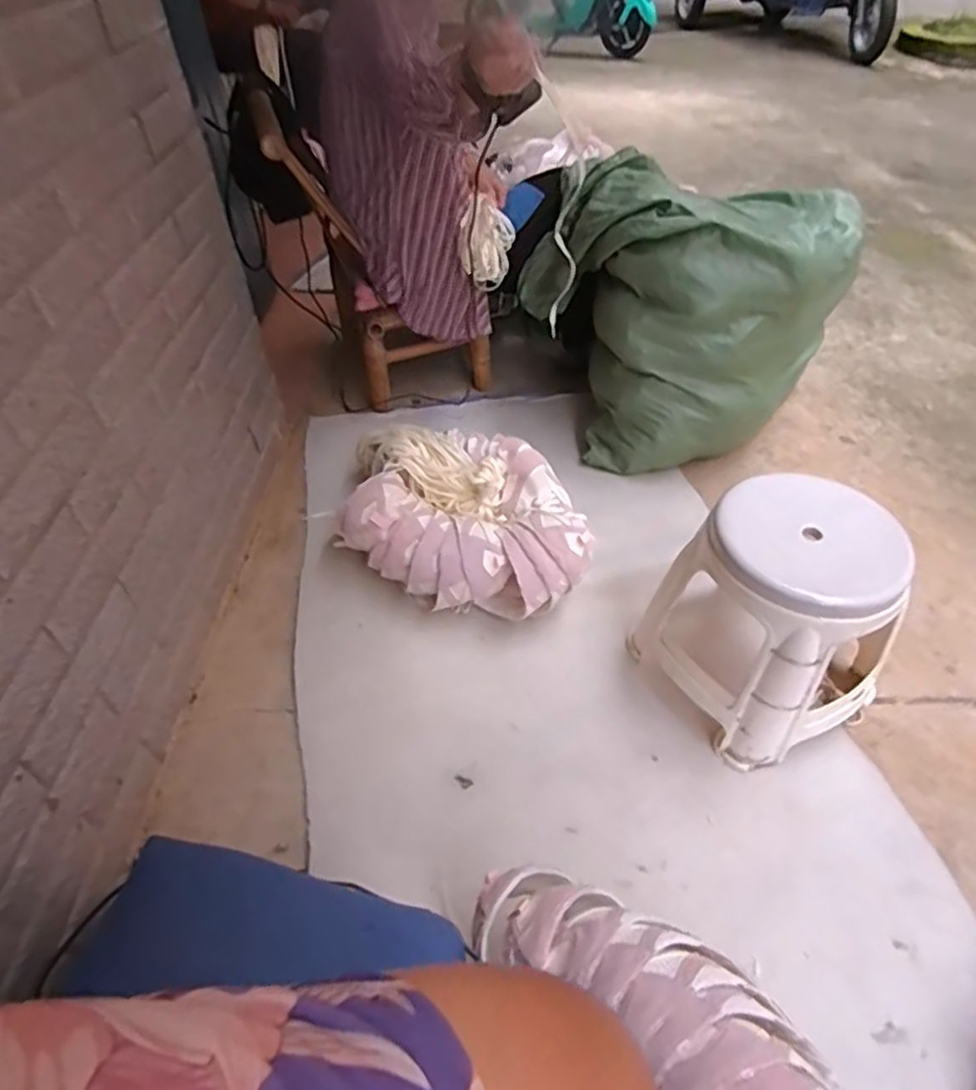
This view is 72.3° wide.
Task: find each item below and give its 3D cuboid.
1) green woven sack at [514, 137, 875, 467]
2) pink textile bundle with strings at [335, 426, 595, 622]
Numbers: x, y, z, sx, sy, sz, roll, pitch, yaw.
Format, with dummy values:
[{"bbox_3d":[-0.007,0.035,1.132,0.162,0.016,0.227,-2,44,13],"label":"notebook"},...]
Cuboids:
[{"bbox_3d":[0.455,-0.504,1.426,0.609,0.527,0.484,-25,50,-20],"label":"green woven sack"},{"bbox_3d":[-0.048,-0.052,1.210,0.413,0.176,0.389,-2,46,2],"label":"pink textile bundle with strings"}]

